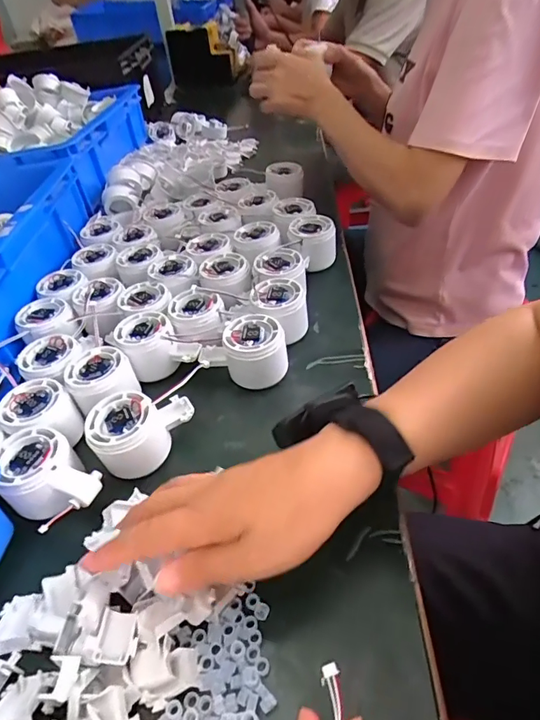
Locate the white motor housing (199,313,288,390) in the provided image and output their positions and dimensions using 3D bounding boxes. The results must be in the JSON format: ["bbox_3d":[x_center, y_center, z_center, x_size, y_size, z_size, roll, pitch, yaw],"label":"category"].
[{"bbox_3d":[-0.024,-0.005,0.438,0.077,0.051,0.057,-14,43,-7],"label":"white motor housing"}]

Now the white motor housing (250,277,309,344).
[{"bbox_3d":[0.008,-0.050,0.479,0.057,0.050,0.061,-4,42,4],"label":"white motor housing"}]

